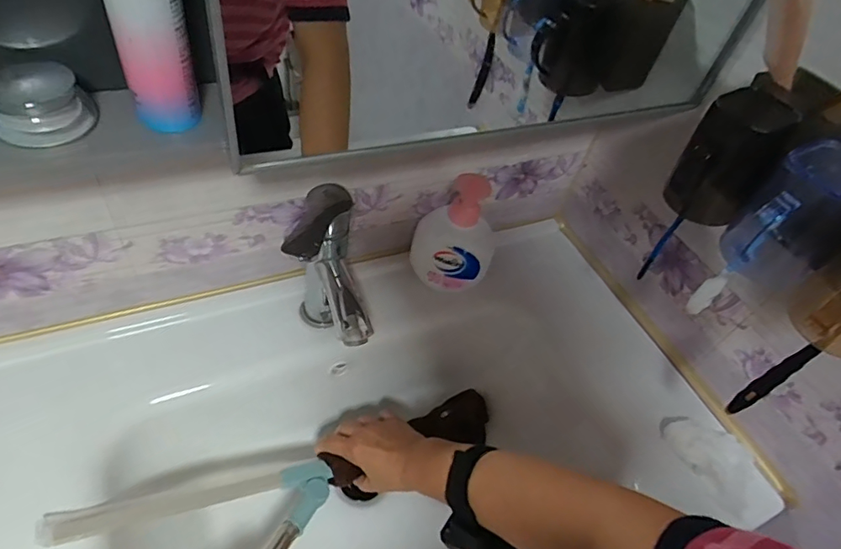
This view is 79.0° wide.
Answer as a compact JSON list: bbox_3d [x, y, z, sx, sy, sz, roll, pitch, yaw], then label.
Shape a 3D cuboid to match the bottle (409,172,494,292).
[{"bbox_3d":[0.042,-0.049,0.638,0.101,0.142,0.067,6,56,-1],"label":"bottle"}]

